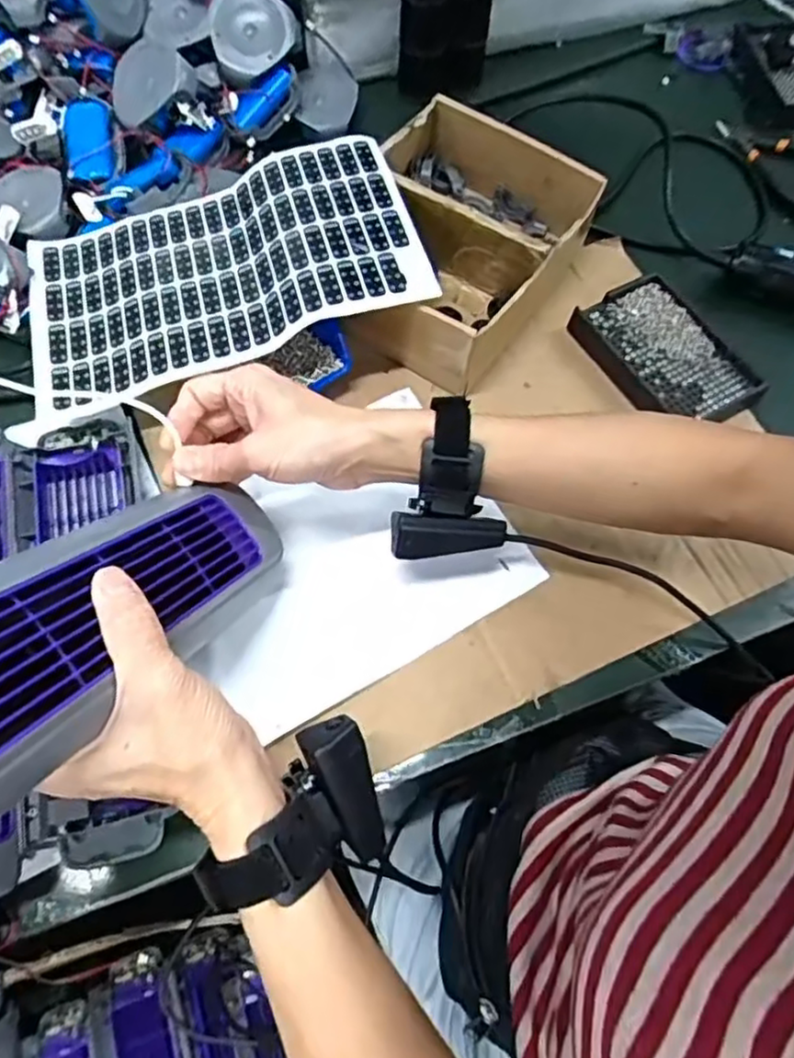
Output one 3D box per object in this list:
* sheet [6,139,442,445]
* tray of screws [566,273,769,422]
[{"bbox_3d":[-0.140,-0.196,0.518,0.298,0.055,0.184,-16,67,-9],"label":"sheet"},{"bbox_3d":[0.219,-0.141,0.561,0.092,0.022,0.138,-29,69,-15],"label":"tray of screws"}]

